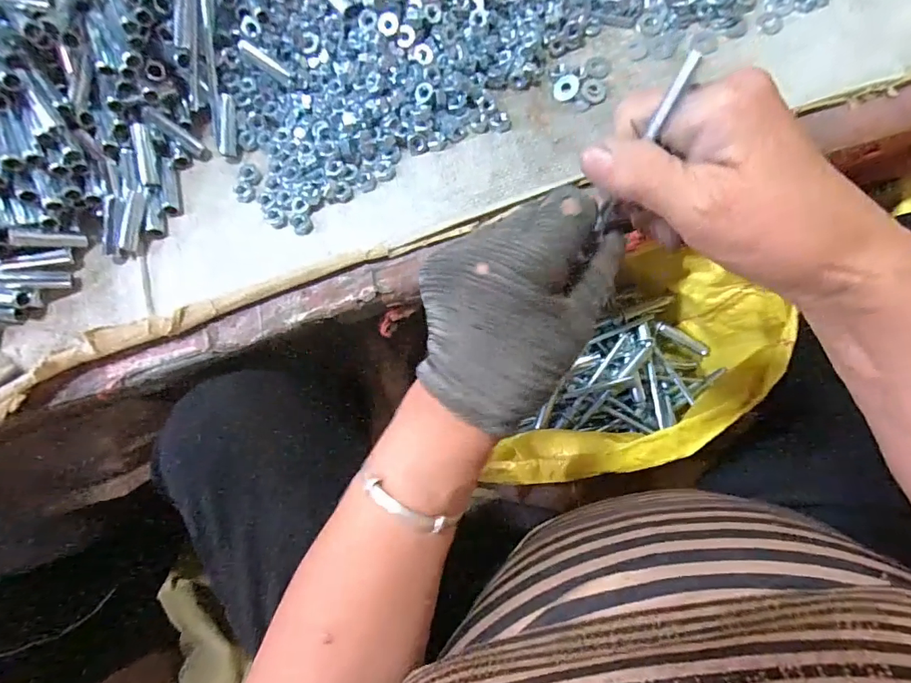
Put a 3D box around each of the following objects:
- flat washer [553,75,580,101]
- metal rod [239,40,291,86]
[{"bbox_3d":[0.082,-0.187,0.344,0.018,0.004,0.020,16,78,7],"label":"flat washer"},{"bbox_3d":[-0.137,-0.200,0.336,0.040,0.006,0.009,35,84,-10],"label":"metal rod"}]

